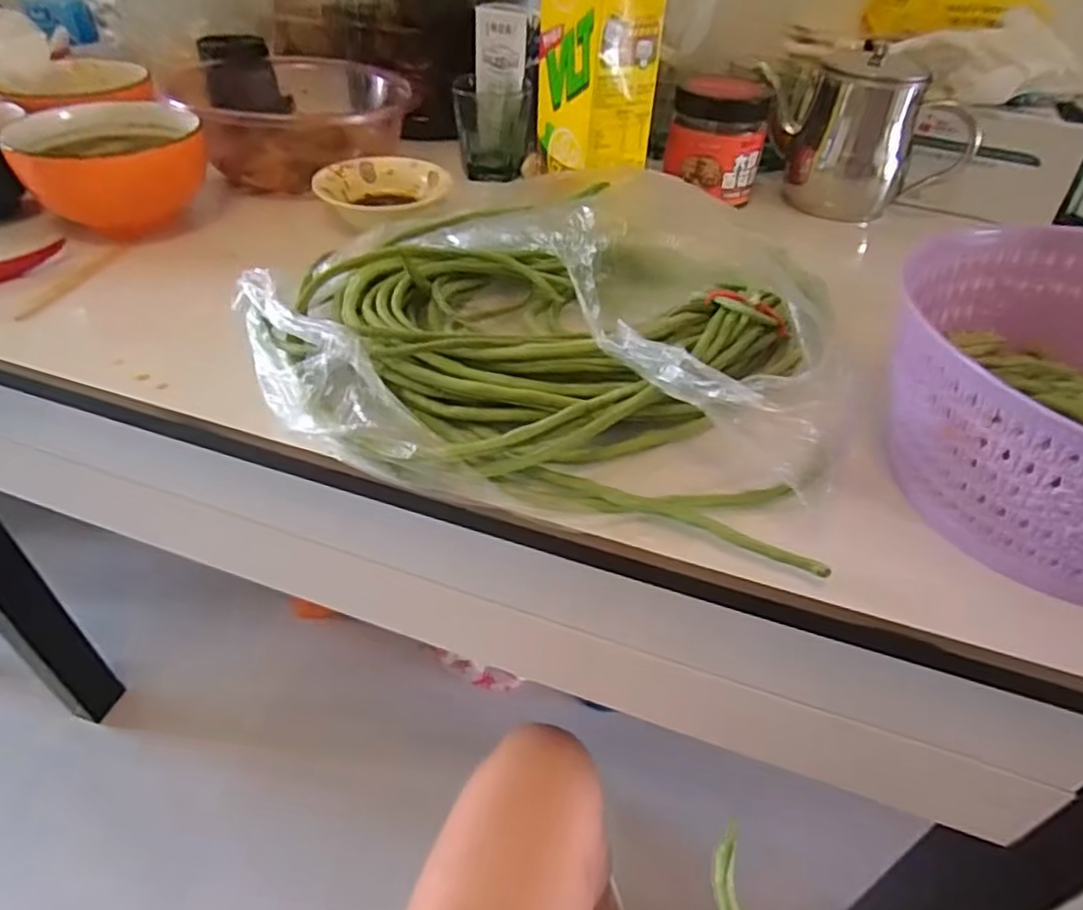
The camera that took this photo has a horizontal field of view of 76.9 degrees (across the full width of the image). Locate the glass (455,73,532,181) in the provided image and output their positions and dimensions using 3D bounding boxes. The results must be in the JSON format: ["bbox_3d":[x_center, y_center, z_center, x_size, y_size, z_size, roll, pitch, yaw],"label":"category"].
[{"bbox_3d":[-0.047,-0.325,0.671,0.067,0.081,0.086,-1,42,-5],"label":"glass"}]

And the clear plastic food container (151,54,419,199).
[{"bbox_3d":[-0.236,-0.323,0.656,0.178,0.078,0.191,-20,46,-23],"label":"clear plastic food container"}]

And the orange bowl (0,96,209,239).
[{"bbox_3d":[-0.323,-0.220,0.528,0.099,0.070,0.120,34,50,30],"label":"orange bowl"}]

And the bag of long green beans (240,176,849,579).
[{"bbox_3d":[0.000,-0.087,0.397,0.289,0.085,0.251,12,43,10],"label":"bag of long green beans"}]

